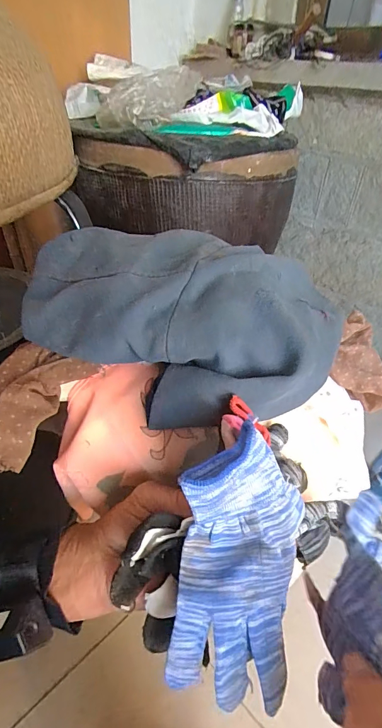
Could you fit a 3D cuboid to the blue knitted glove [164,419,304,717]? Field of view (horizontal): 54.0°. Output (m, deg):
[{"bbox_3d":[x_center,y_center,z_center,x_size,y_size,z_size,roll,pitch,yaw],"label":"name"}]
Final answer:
[{"bbox_3d":[0.033,0.128,0.243,0.082,0.166,0.044,4,-1,1],"label":"blue knitted glove"}]

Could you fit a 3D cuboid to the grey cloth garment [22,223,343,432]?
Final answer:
[{"bbox_3d":[-0.009,-0.067,0.388,0.302,0.091,0.252,25,42,26],"label":"grey cloth garment"}]

